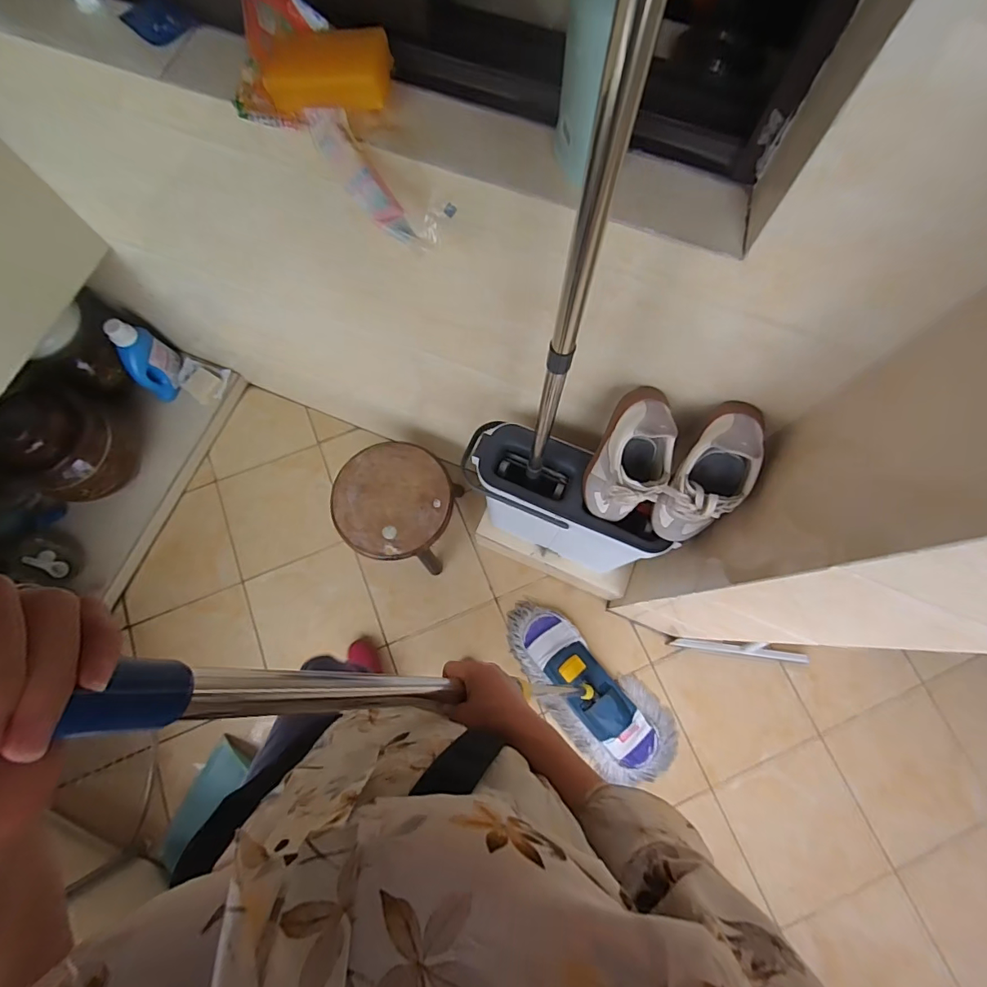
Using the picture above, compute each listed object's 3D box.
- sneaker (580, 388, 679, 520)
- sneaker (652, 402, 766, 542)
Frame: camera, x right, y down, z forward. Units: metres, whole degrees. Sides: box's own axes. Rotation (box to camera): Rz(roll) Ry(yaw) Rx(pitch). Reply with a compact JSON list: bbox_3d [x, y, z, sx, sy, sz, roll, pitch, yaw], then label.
[{"bbox_3d":[0.194,-0.031,0.694,0.098,0.224,0.096,20,43,6],"label":"sneaker"},{"bbox_3d":[0.276,-0.007,0.653,0.093,0.233,0.113,25,41,7],"label":"sneaker"}]

